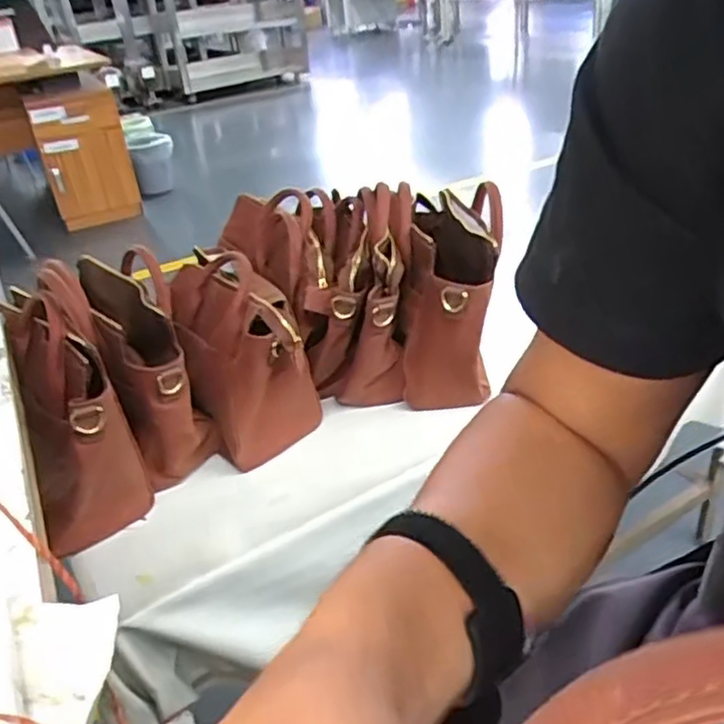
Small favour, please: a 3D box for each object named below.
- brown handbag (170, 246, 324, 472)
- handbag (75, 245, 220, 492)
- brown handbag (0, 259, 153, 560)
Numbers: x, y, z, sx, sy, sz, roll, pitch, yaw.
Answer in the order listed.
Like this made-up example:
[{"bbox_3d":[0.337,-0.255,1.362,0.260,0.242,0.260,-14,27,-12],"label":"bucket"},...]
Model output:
[{"bbox_3d":[-0.153,-0.012,0.838,0.135,0.172,0.247,-18,32,-17],"label":"brown handbag"},{"bbox_3d":[-0.247,0.005,0.807,0.086,0.196,0.228,-18,32,-18],"label":"handbag"},{"bbox_3d":[-0.313,0.041,0.738,0.102,0.234,0.256,-18,32,-17],"label":"brown handbag"}]

